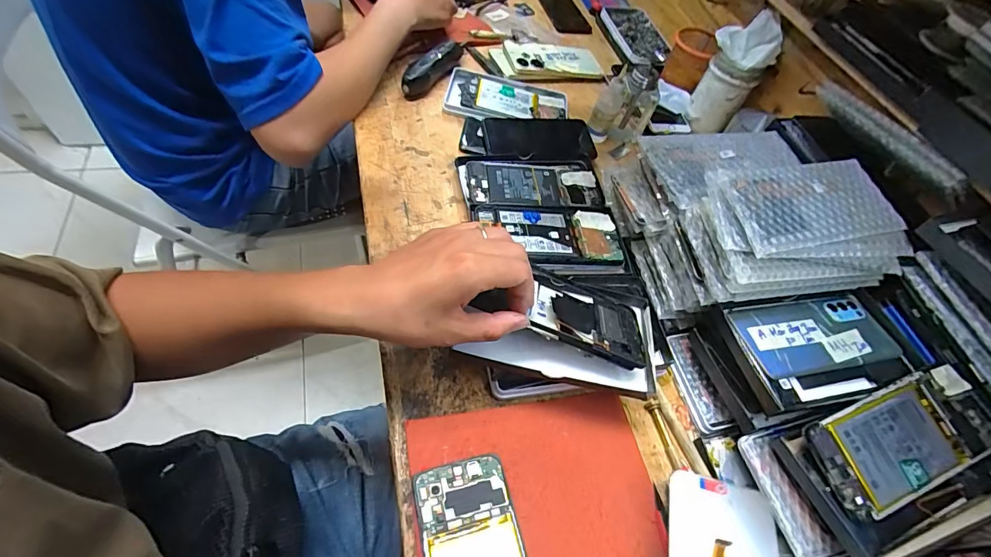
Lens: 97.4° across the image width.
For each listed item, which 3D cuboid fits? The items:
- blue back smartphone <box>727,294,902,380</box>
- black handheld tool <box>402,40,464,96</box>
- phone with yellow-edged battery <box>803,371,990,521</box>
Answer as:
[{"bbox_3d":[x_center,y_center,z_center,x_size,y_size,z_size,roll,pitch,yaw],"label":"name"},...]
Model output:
[{"bbox_3d":[0.300,0.052,0.408,0.152,0.012,0.070,-5,58,-15],"label":"blue back smartphone"},{"bbox_3d":[-0.087,-0.323,0.656,0.024,0.045,0.159,27,59,13],"label":"black handheld tool"},{"bbox_3d":[0.327,0.129,0.349,0.154,0.006,0.074,-18,72,-12],"label":"phone with yellow-edged battery"}]

